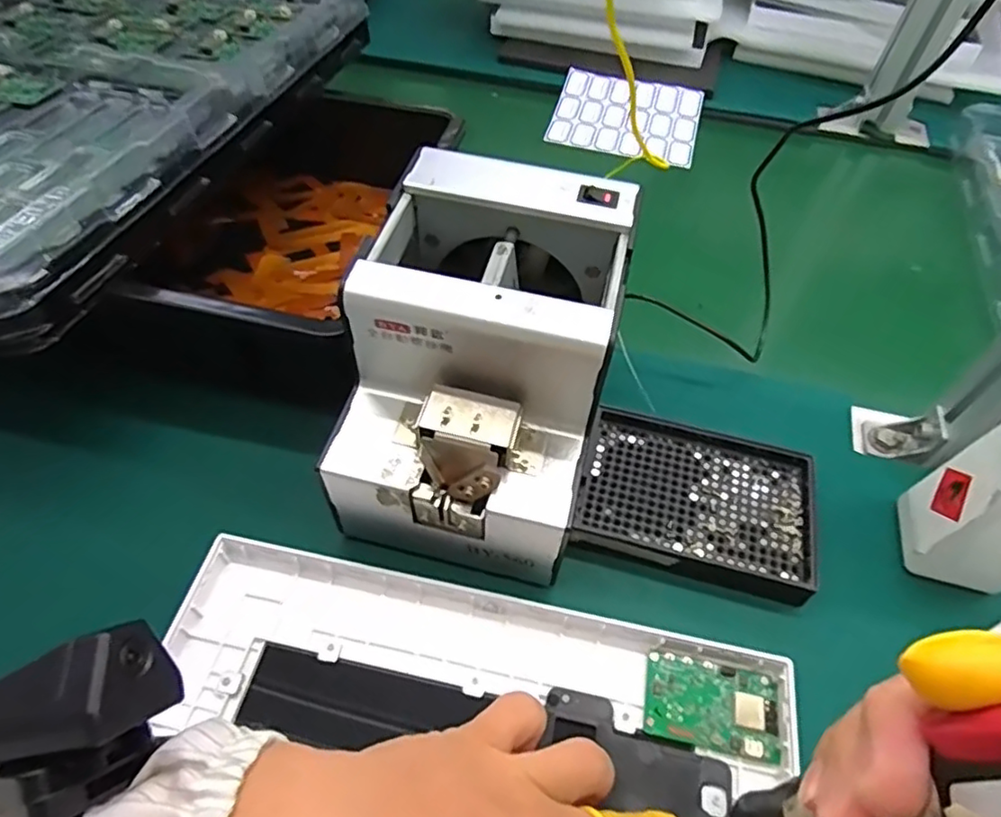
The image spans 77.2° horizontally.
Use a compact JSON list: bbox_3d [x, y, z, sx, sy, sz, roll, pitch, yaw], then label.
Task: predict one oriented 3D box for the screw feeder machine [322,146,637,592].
[{"bbox_3d":[-0.008,-0.020,0.345,0.123,0.145,0.172,13,53,6],"label":"screw feeder machine"}]

